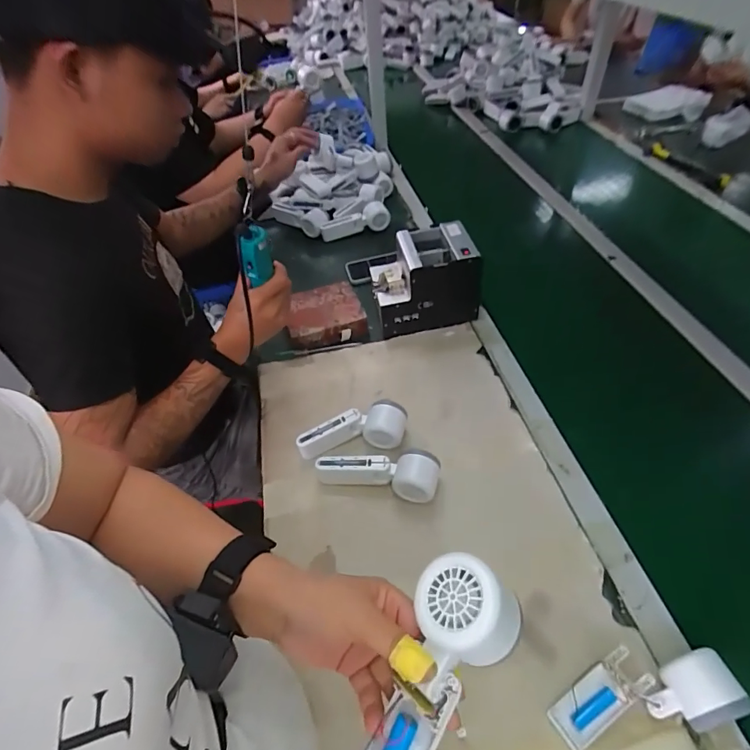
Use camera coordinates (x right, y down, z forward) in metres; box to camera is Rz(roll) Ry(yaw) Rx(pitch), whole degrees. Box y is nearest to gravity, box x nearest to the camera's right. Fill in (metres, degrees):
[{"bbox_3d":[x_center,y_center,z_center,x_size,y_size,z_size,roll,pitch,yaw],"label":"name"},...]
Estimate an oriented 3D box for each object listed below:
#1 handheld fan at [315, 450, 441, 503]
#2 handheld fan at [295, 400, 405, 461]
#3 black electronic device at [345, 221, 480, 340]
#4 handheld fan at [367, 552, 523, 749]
[{"bbox_3d":[0.003,0.132,0.628,0.170,0.050,0.054,8,48,11],"label":"handheld fan"},{"bbox_3d":[-0.033,0.084,0.676,0.163,0.053,0.055,-7,47,-2],"label":"handheld fan"},{"bbox_3d":[0.071,-0.172,0.832,0.219,0.156,0.121,-7,47,-2],"label":"black electronic device"},{"bbox_3d":[0.037,0.200,0.284,0.066,0.039,0.170,23,86,23],"label":"handheld fan"}]

